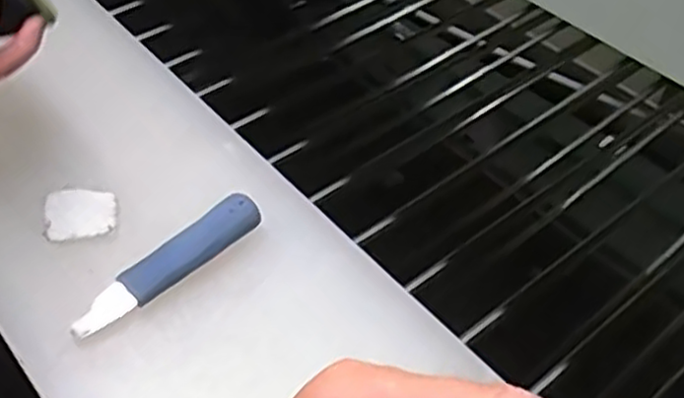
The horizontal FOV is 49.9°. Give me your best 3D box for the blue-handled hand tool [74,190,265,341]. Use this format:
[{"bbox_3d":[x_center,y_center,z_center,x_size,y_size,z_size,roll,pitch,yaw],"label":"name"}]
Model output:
[{"bbox_3d":[-0.126,0.044,0.534,0.156,0.016,0.028,-34,56,-27],"label":"blue-handled hand tool"}]

